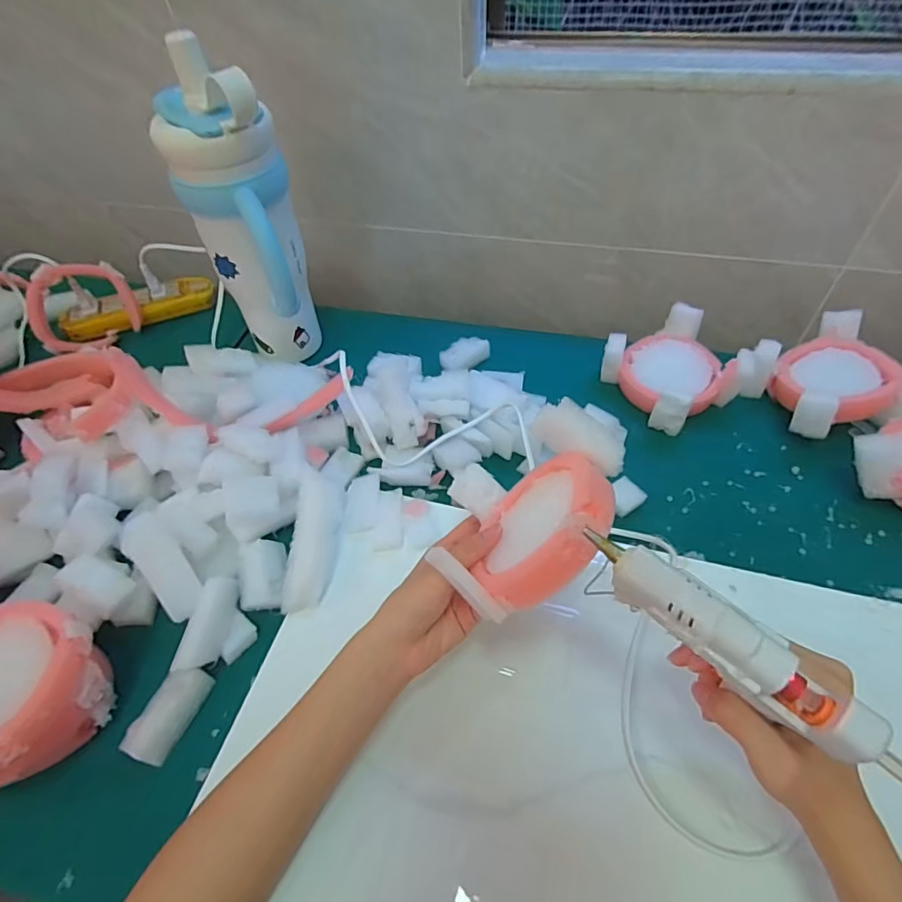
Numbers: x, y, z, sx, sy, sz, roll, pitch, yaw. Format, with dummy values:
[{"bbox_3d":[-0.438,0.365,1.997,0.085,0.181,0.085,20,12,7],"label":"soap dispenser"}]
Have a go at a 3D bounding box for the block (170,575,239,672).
[{"bbox_3d":[-0.181,0.130,0.382,0.021,0.024,0.070,4,51,6],"label":"block"}]

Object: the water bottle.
[{"bbox_3d":[-0.180,-0.205,0.493,0.118,0.270,0.085,27,57,23],"label":"water bottle"}]

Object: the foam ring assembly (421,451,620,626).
[{"bbox_3d":[0.047,0.043,0.315,0.107,0.048,0.104,-27,35,40],"label":"foam ring assembly"}]

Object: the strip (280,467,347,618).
[{"bbox_3d":[-0.113,0.071,0.426,0.036,0.020,0.119,1,64,4],"label":"strip"}]

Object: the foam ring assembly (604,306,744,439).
[{"bbox_3d":[0.237,-0.086,0.538,0.115,0.048,0.120,-21,53,-13],"label":"foam ring assembly"}]

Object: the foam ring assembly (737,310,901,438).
[{"bbox_3d":[0.367,-0.069,0.502,0.149,0.059,0.123,-25,54,-16],"label":"foam ring assembly"}]

